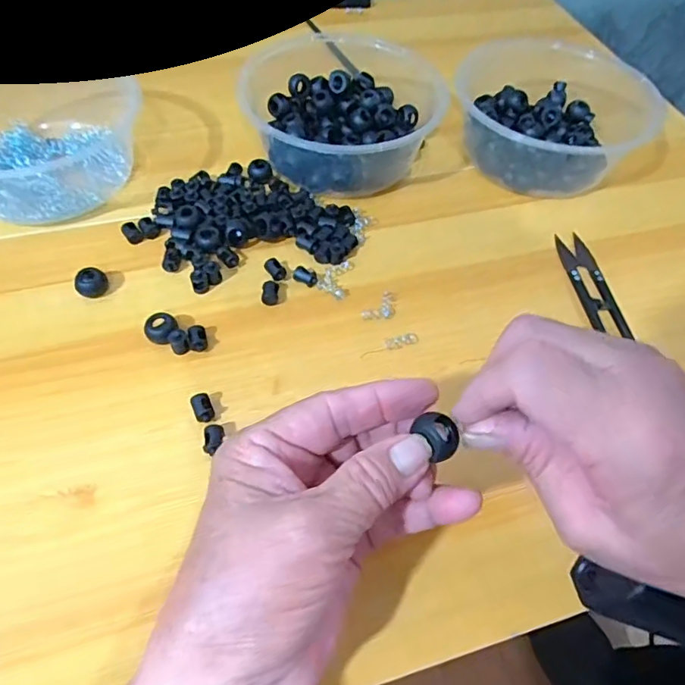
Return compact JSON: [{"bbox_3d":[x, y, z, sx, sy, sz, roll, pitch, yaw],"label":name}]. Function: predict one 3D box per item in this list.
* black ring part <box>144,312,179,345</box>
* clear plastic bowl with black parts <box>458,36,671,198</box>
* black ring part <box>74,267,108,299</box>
[{"bbox_3d":[-0.100,-0.007,0.292,0.016,0.012,0.016,2,54,-2],"label":"black ring part"},{"bbox_3d":[0.161,-0.178,0.406,0.139,0.046,0.139,2,54,-2],"label":"clear plastic bowl with black parts"},{"bbox_3d":[-0.147,-0.035,0.307,0.017,0.011,0.014,-28,61,-22],"label":"black ring part"}]

